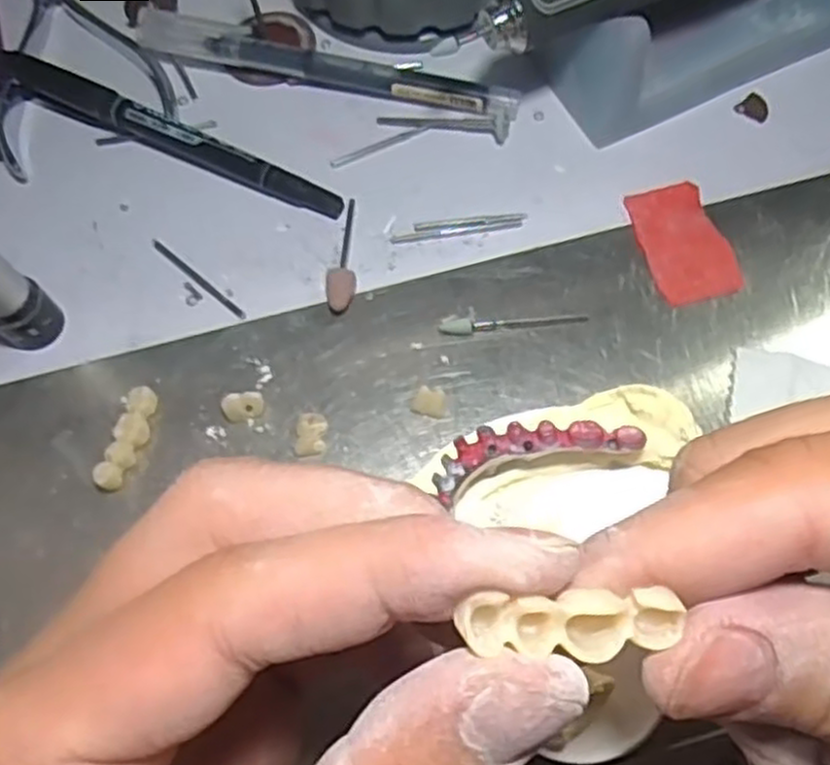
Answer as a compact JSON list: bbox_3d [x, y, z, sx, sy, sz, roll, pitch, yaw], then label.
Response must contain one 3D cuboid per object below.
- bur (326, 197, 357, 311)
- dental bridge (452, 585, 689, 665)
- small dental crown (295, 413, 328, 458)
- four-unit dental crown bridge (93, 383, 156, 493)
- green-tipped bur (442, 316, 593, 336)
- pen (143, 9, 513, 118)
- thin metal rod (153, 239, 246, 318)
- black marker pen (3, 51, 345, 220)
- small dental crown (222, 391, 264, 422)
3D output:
[{"bbox_3d":[-0.024,-0.043,0.256,0.009,0.007,0.043,-3,67,3],"label":"bur"},{"bbox_3d":[0.022,0.034,0.108,0.032,0.005,0.009,2,69,-11],"label":"dental bridge"},{"bbox_3d":[-0.031,0.016,0.232,0.008,0.006,0.013,-1,67,3],"label":"small dental crown"},{"bbox_3d":[-0.086,0.017,0.233,0.009,0.012,0.033,7,68,7],"label":"four-unit dental crown bridge"},{"bbox_3d":[0.031,-0.019,0.243,0.046,0.004,0.005,-5,69,0],"label":"green-tipped bur"},{"bbox_3d":[-0.036,-0.116,0.282,0.147,0.013,0.019,17,69,10],"label":"pen"},{"bbox_3d":[-0.073,-0.036,0.258,0.045,0.004,0.004,41,76,16],"label":"thin metal rod"},{"bbox_3d":[-0.091,-0.089,0.275,0.143,0.013,0.015,26,71,14],"label":"black marker pen"},{"bbox_3d":[-0.052,0.008,0.235,0.012,0.009,0.007,-9,67,0],"label":"small dental crown"}]

